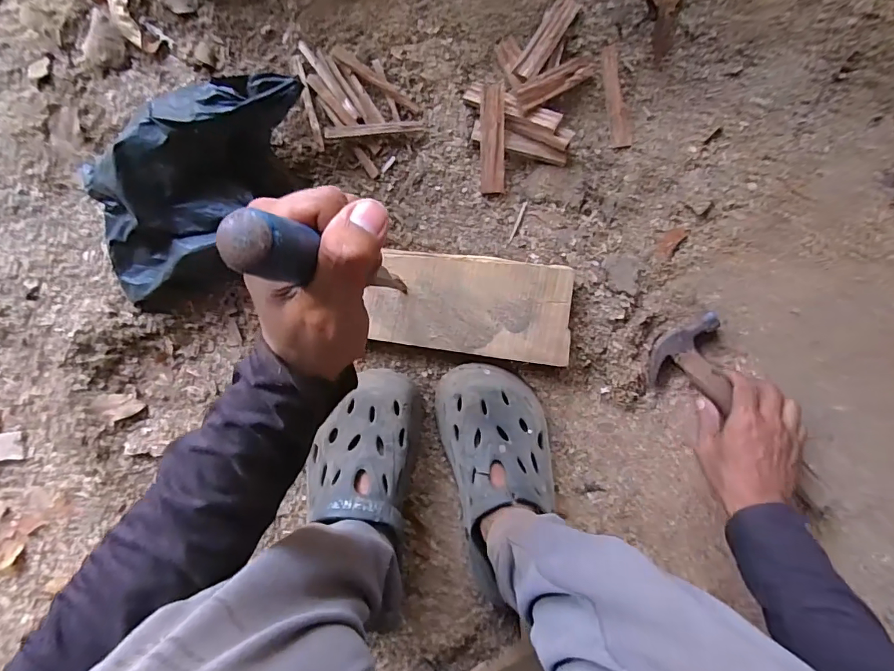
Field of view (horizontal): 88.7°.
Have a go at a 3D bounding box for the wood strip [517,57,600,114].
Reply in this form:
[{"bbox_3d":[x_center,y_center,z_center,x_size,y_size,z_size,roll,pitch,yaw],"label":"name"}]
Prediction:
[{"bbox_3d":[0.125,-0.289,0.519,0.115,0.013,0.025,-35,89,-16],"label":"wood strip"}]

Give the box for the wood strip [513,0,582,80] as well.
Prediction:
[{"bbox_3d":[0.114,-0.336,0.516,0.029,0.012,0.113,32,83,-15],"label":"wood strip"}]

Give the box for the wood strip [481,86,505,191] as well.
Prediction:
[{"bbox_3d":[0.052,-0.221,0.519,0.027,0.009,0.113,-1,106,2],"label":"wood strip"}]

